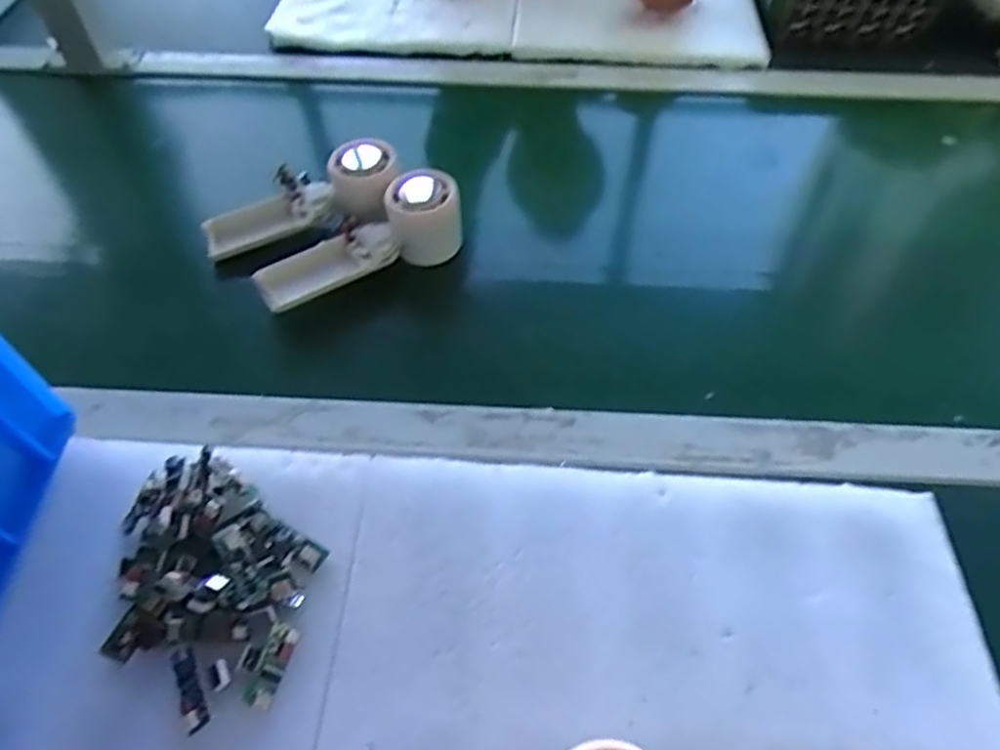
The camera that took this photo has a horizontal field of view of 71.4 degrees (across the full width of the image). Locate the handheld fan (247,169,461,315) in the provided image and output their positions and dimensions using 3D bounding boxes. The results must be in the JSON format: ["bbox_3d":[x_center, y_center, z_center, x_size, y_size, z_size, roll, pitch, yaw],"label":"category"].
[{"bbox_3d":[-0.109,-0.104,0.538,0.163,0.063,0.049,-28,58,-20],"label":"handheld fan"}]

